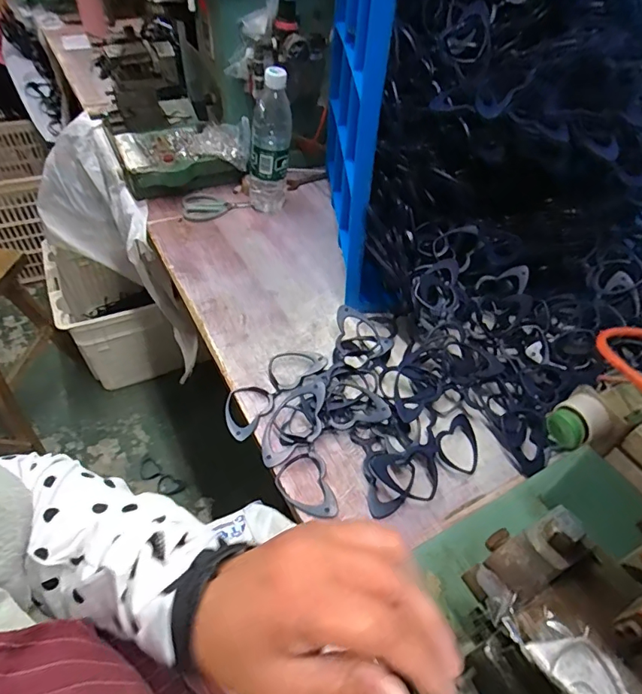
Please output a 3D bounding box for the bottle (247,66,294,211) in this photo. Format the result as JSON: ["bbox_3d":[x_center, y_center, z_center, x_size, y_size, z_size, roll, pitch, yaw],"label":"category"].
[{"bbox_3d":[-0.091,-0.345,0.789,0.078,0.223,0.076,-3,48,-7],"label":"bottle"}]

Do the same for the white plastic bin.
[{"bbox_3d":[-0.651,-0.108,1.440,0.262,0.302,0.429,-20,52,-22],"label":"white plastic bin"}]

